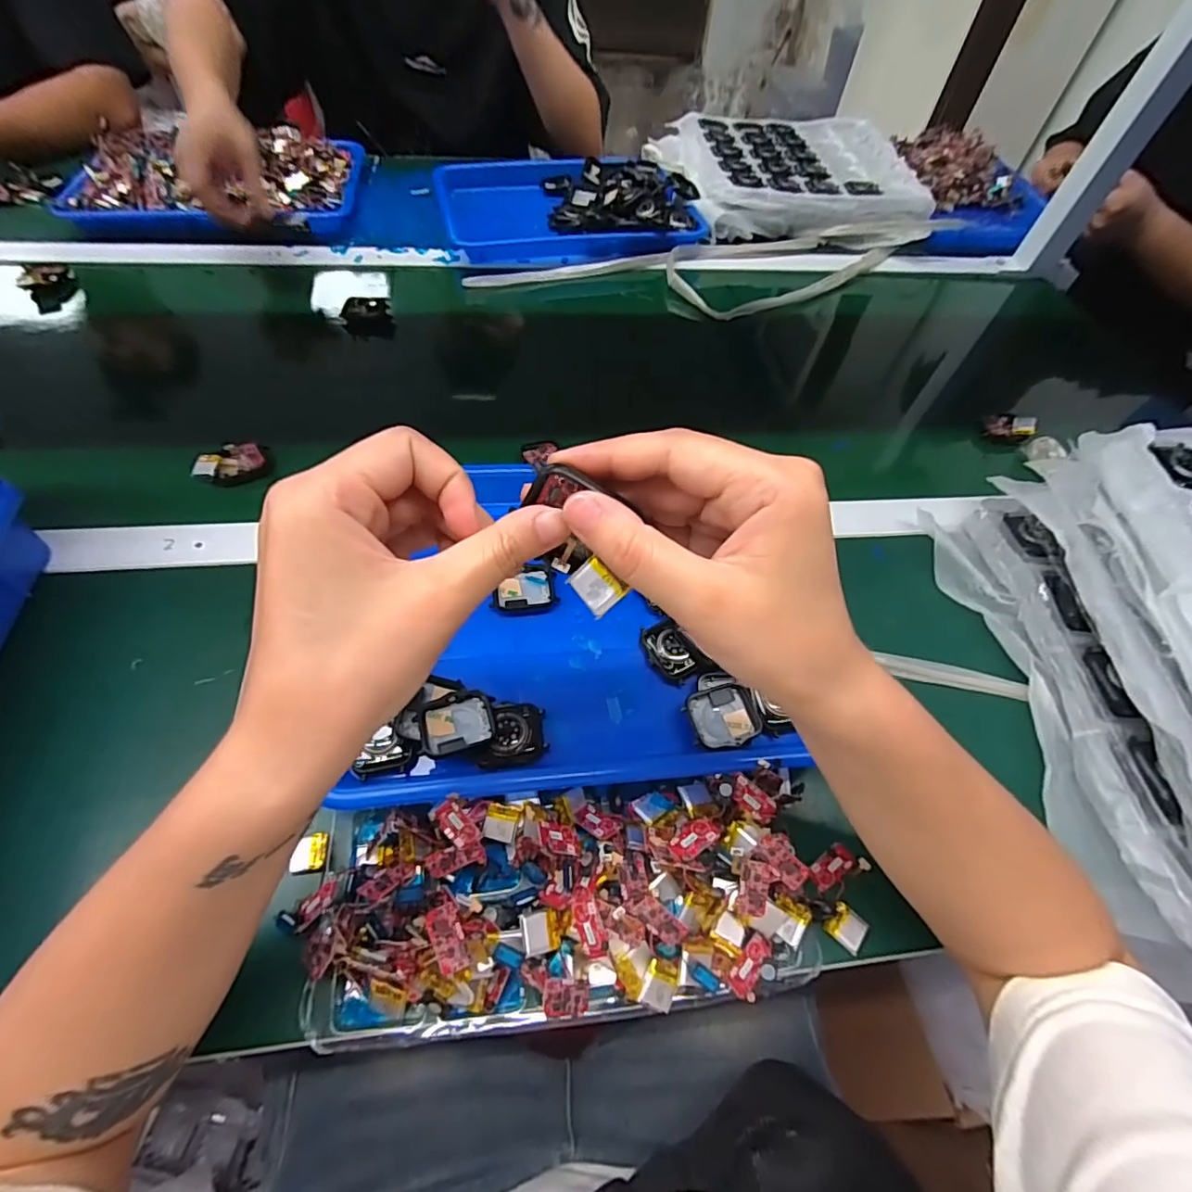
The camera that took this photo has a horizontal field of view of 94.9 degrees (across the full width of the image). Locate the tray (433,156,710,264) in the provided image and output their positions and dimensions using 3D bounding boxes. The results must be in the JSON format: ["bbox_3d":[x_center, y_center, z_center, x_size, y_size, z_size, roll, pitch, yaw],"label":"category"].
[{"bbox_3d":[-0.036,-0.520,0.721,0.332,0.050,0.245,-5,57,-8],"label":"tray"}]

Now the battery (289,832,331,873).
[{"bbox_3d":[-0.158,0.143,0.305,0.017,0.007,0.019,-2,57,-6],"label":"battery"}]

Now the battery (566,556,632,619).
[{"bbox_3d":[0.000,-0.004,0.196,0.015,0.004,0.018,-43,79,19],"label":"battery"}]

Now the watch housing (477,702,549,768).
[{"bbox_3d":[-0.050,0.083,0.330,0.034,0.008,0.036,6,69,-21],"label":"watch housing"}]

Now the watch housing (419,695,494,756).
[{"bbox_3d":[-0.082,0.077,0.328,0.040,0.014,0.034,-15,59,-15],"label":"watch housing"}]

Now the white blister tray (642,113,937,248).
[{"bbox_3d":[0.258,-0.595,0.771,0.340,0.051,0.288,0,56,-5],"label":"white blister tray"}]

